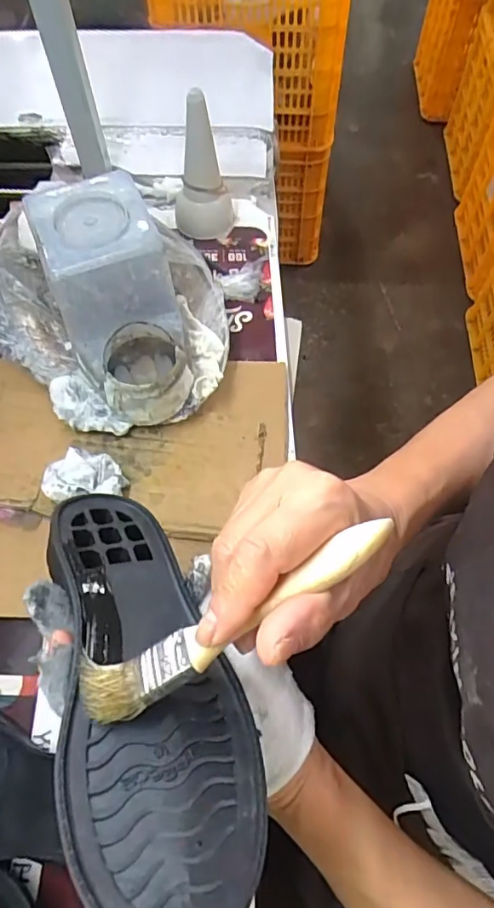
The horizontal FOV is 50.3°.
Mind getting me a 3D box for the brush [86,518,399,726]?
[{"bbox_3d":[-0.006,0.067,0.215,0.142,0.008,0.026,-31,66,5],"label":"brush"}]

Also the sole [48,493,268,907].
[{"bbox_3d":[-0.047,0.089,0.238,0.074,0.025,0.207,-1,38,-22],"label":"sole"}]

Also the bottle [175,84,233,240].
[{"bbox_3d":[-0.051,-0.314,0.580,0.065,0.160,0.072,-7,64,-3],"label":"bottle"}]

